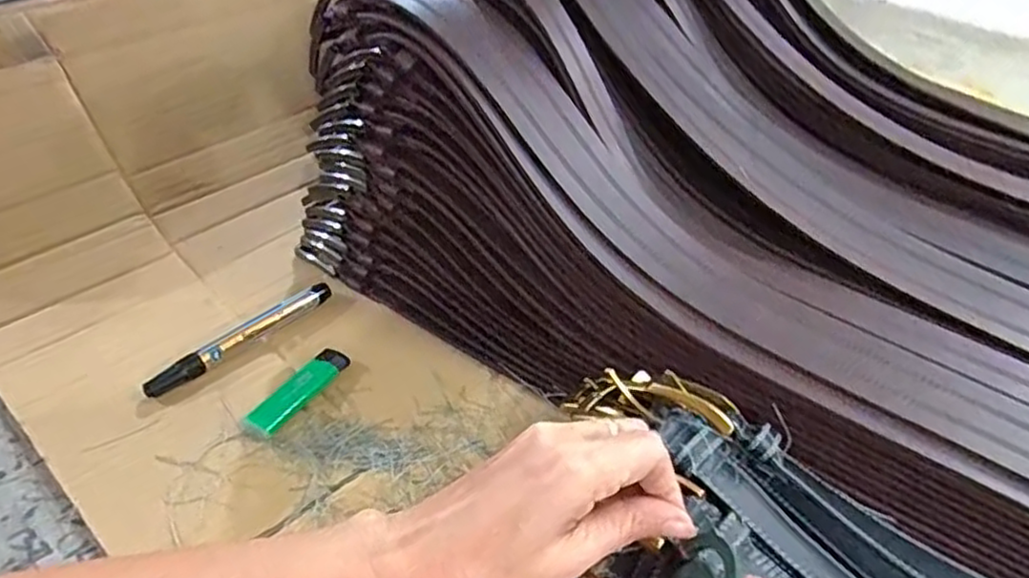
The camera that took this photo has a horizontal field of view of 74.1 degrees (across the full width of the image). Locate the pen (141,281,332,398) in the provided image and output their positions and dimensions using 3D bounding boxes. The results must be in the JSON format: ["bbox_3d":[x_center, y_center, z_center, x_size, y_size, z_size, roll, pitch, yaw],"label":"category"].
[{"bbox_3d":[-0.194,0.032,0.491,0.017,0.011,0.144,33,50,29],"label":"pen"}]

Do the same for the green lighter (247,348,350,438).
[{"bbox_3d":[-0.145,0.070,0.462,0.020,0.012,0.077,24,46,22],"label":"green lighter"}]

